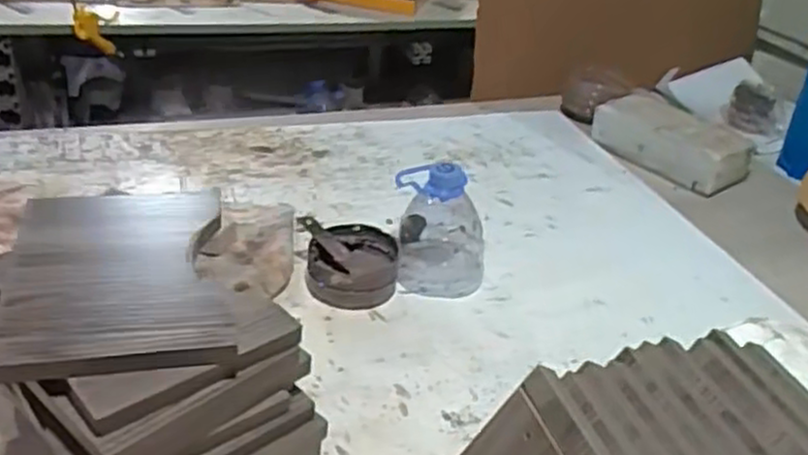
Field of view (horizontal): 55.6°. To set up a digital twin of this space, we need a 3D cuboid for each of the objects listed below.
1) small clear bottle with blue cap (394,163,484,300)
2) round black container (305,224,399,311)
[{"bbox_3d":[0.038,-0.001,0.782,0.096,0.126,0.083,7,32,2],"label":"small clear bottle with blue cap"},{"bbox_3d":[-0.053,0.041,0.776,0.089,0.046,0.094,4,32,-2],"label":"round black container"}]

